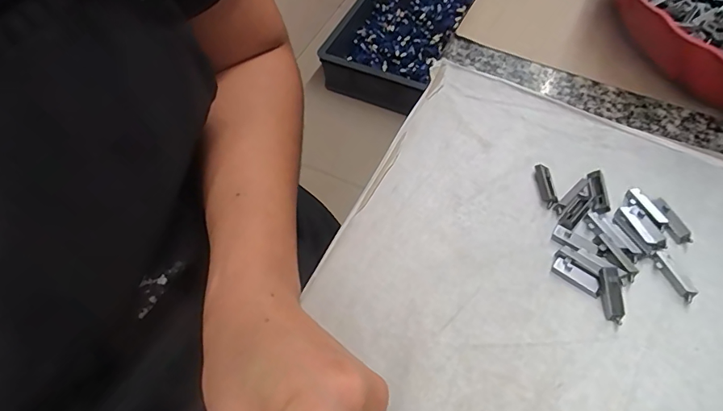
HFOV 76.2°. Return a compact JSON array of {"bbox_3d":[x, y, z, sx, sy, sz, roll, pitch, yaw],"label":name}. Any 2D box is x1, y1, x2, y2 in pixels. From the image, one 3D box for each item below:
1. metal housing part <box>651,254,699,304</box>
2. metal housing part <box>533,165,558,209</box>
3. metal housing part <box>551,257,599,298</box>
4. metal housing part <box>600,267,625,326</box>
[{"bbox_3d":[0.153,0.036,0.227,0.004,0.007,0.026,-22,59,-10],"label":"metal housing part"},{"bbox_3d":[0.103,-0.011,0.257,0.007,0.005,0.026,-4,58,1],"label":"metal housing part"},{"bbox_3d":[0.107,0.035,0.229,0.024,0.004,0.008,38,68,24],"label":"metal housing part"},{"bbox_3d":[0.121,0.043,0.221,0.008,0.004,0.026,-3,80,2],"label":"metal housing part"}]

